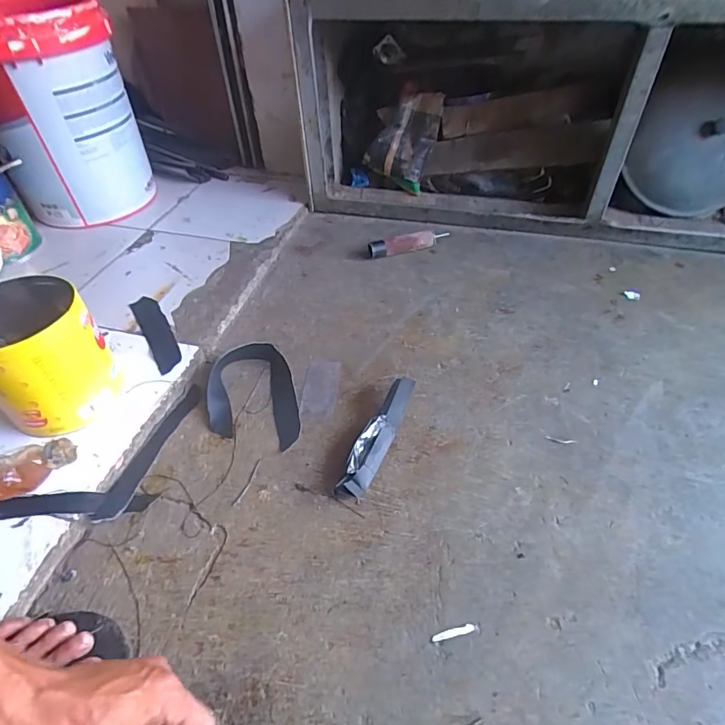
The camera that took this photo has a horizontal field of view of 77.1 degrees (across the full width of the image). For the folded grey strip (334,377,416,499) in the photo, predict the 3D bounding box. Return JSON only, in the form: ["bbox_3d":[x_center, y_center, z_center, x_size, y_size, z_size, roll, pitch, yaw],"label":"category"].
[{"bbox_3d":[0.022,0.094,0.591,0.035,0.021,0.190,19,50,20],"label":"folded grey strip"}]

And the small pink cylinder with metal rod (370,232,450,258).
[{"bbox_3d":[0.095,-0.240,0.912,0.164,0.035,0.028,-16,48,-12],"label":"small pink cylinder with metal rod"}]

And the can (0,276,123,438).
[{"bbox_3d":[-0.420,-0.007,0.598,0.138,0.153,0.149,-36,55,-28],"label":"can"}]

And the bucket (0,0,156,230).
[{"bbox_3d":[-0.624,-0.488,0.926,0.272,0.388,0.255,-2,46,2],"label":"bucket"}]

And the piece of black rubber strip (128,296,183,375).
[{"bbox_3d":[-0.338,-0.050,0.750,0.043,0.006,0.201,-25,53,-23],"label":"piece of black rubber strip"}]

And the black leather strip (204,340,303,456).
[{"bbox_3d":[-0.158,0.048,0.652,0.127,0.025,0.184,-8,46,-5],"label":"black leather strip"}]

